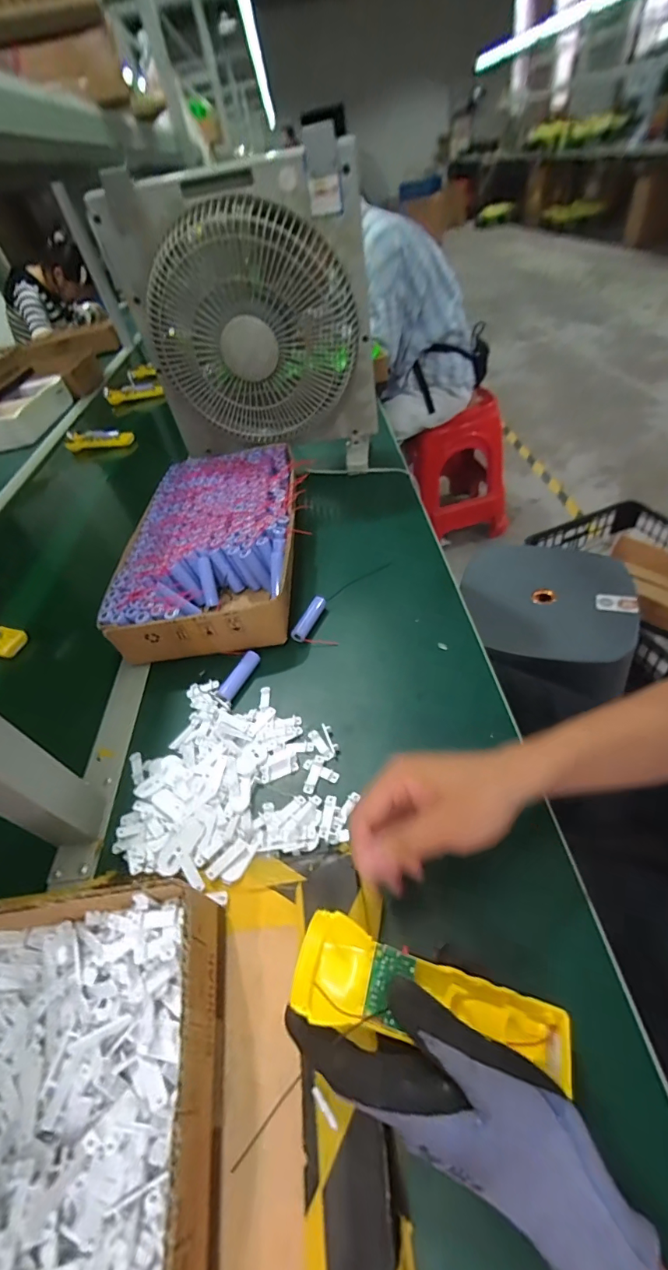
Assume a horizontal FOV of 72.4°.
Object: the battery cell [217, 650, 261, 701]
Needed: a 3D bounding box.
[{"bbox_3d":[-0.107,0.047,0.523,0.016,0.019,0.066,15,52,25],"label":"battery cell"}]

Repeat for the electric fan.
[{"bbox_3d":[-0.122,-0.478,0.732,0.356,0.388,0.099,-5,46,8],"label":"electric fan"}]

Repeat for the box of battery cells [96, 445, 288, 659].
[{"bbox_3d":[-0.170,-0.145,0.673,0.239,0.066,0.412,-10,45,3],"label":"box of battery cells"}]

